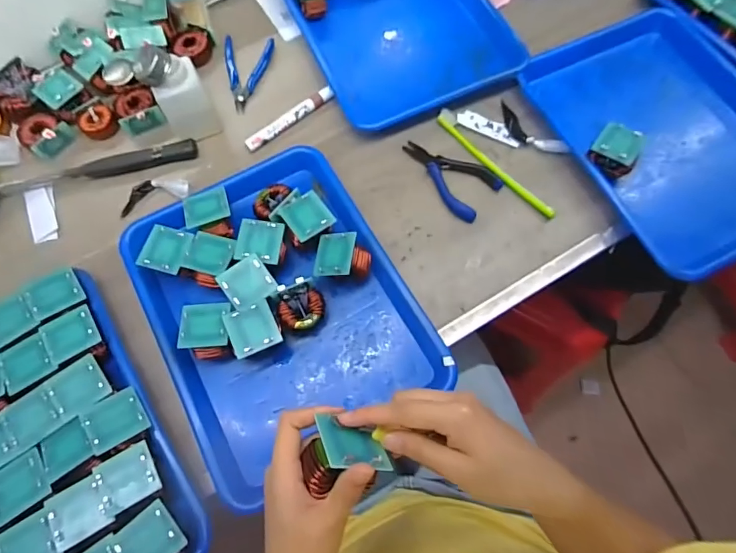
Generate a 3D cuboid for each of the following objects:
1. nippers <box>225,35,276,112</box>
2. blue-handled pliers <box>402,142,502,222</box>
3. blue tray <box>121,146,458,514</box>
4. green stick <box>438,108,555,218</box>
[{"bbox_3d":[-0.162,-0.270,0.595,0.061,0.015,0.118,1,70,1],"label":"nippers"},{"bbox_3d":[0.095,-0.124,0.538,0.122,0.006,0.071,38,75,14],"label":"blue-handled pliers"},{"bbox_3d":[-0.093,0.025,0.457,0.240,0.047,0.300,-29,72,-9],"label":"blue tray"},{"bbox_3d":[0.150,-0.138,0.538,0.022,0.011,0.189,-35,73,-11],"label":"green stick"}]

